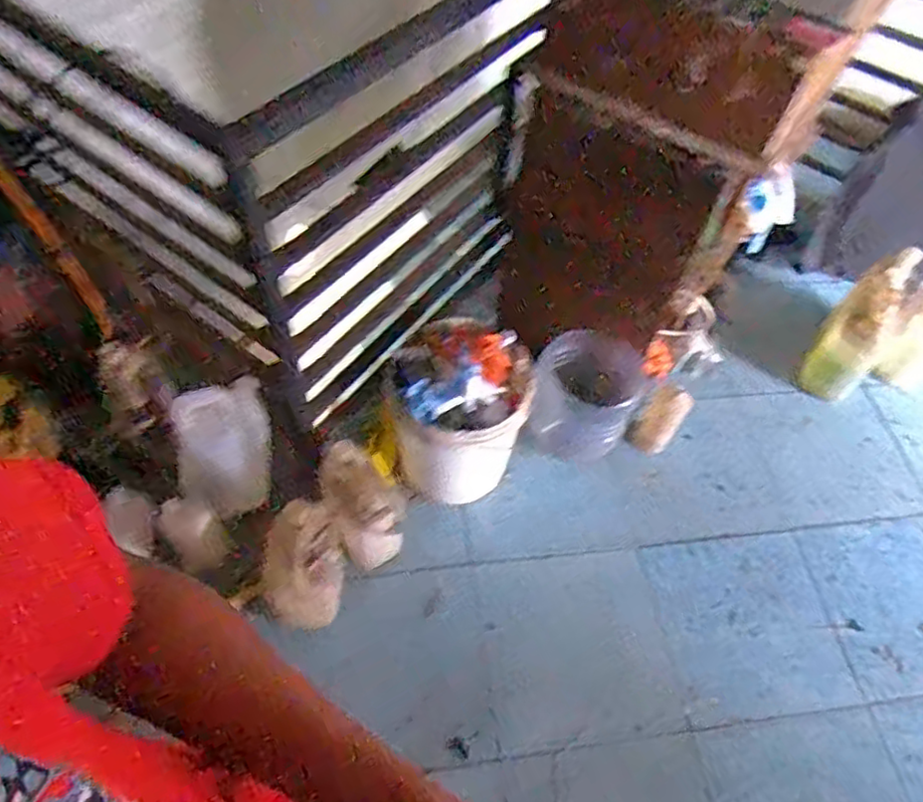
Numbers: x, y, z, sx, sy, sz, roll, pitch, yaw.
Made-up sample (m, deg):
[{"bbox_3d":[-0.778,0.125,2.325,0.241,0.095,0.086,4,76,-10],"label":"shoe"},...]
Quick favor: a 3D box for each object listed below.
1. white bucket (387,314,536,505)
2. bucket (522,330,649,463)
[{"bbox_3d":[0.001,0.019,1.542,0.264,0.388,0.308,-19,60,-18],"label":"white bucket"},{"bbox_3d":[0.299,-0.006,1.619,0.245,0.207,0.241,3,56,-4],"label":"bucket"}]

